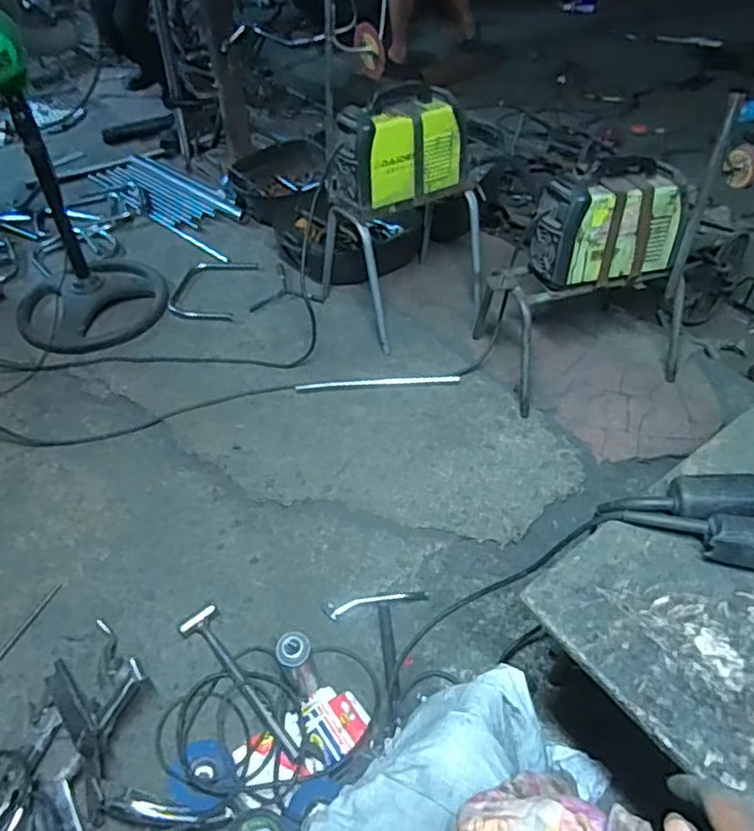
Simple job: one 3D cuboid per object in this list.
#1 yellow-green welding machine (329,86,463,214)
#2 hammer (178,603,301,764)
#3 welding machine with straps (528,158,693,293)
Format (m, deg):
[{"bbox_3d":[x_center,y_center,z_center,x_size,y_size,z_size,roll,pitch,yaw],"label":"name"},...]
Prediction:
[{"bbox_3d":[0.054,-0.622,1.478,0.301,0.216,0.148,-30,53,-22],"label":"yellow-green welding machine"},{"bbox_3d":[-0.235,0.463,1.107,0.070,0.033,0.339,-34,54,-25],"label":"hammer"},{"bbox_3d":[0.484,-0.406,1.338,0.304,0.212,0.145,-17,49,-12],"label":"welding machine with straps"}]

